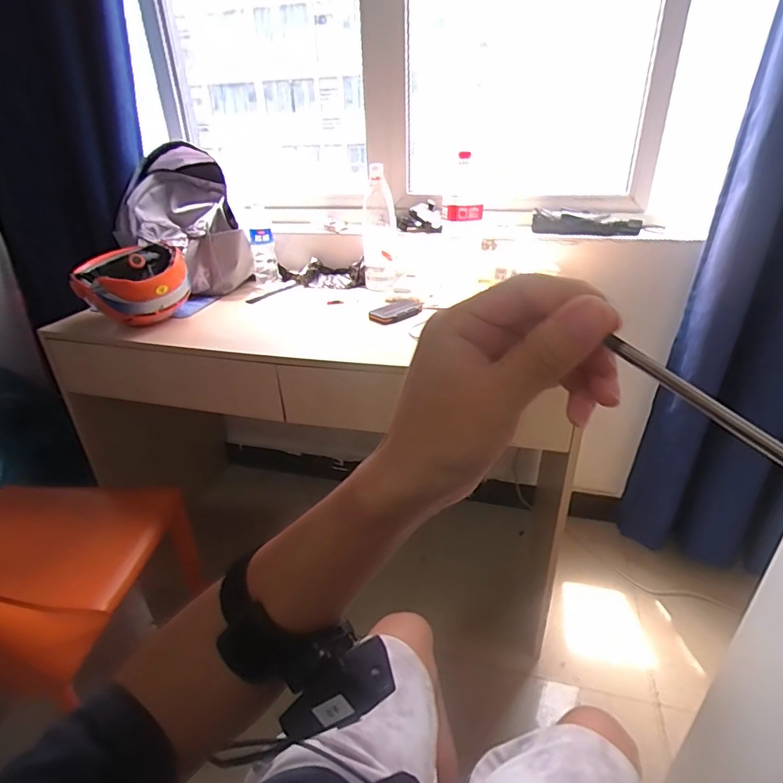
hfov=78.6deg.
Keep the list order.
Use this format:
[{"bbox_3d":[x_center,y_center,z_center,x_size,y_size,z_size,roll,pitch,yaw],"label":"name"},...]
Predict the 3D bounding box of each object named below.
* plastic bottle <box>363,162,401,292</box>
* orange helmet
[{"bbox_3d":[-0.031,-0.436,1.290,0.095,0.283,0.090,-4,29,-4],"label":"plastic bottle"},{"bbox_3d":[-0.630,-0.259,1.154,0.223,0.141,0.271,-24,35,-35],"label":"orange helmet"}]

